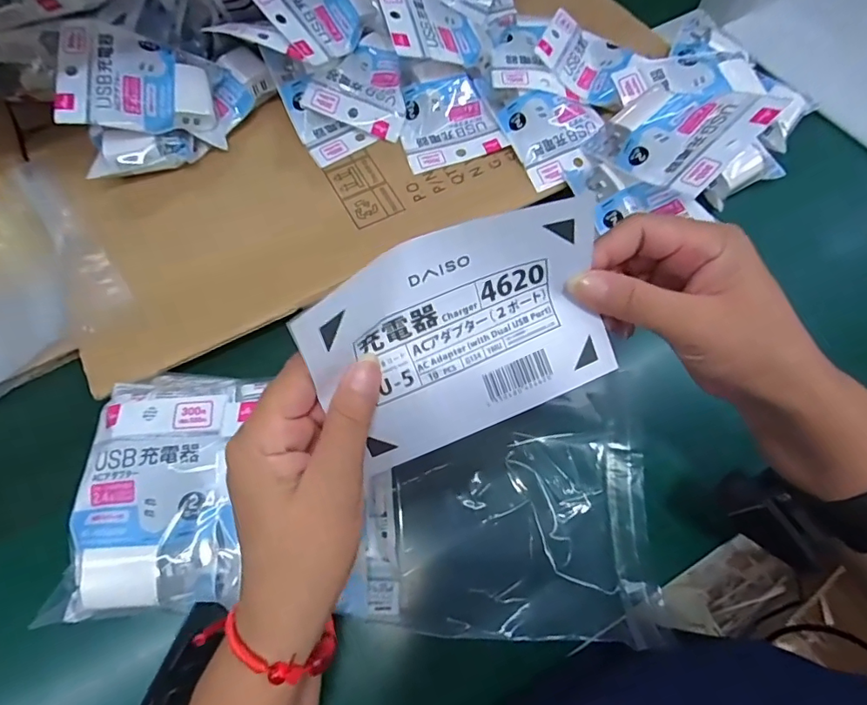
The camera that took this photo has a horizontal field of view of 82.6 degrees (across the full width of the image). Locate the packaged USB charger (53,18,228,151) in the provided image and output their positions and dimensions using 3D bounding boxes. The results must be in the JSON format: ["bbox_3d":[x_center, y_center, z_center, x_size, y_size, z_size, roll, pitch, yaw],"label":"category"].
[{"bbox_3d":[-0.257,-0.239,0.436,0.124,0.021,0.094,-3,84,-25],"label":"packaged USB charger"}]

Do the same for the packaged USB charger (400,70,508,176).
[{"bbox_3d":[0.015,-0.220,0.467,0.093,0.024,0.080,-17,68,-8],"label":"packaged USB charger"}]

